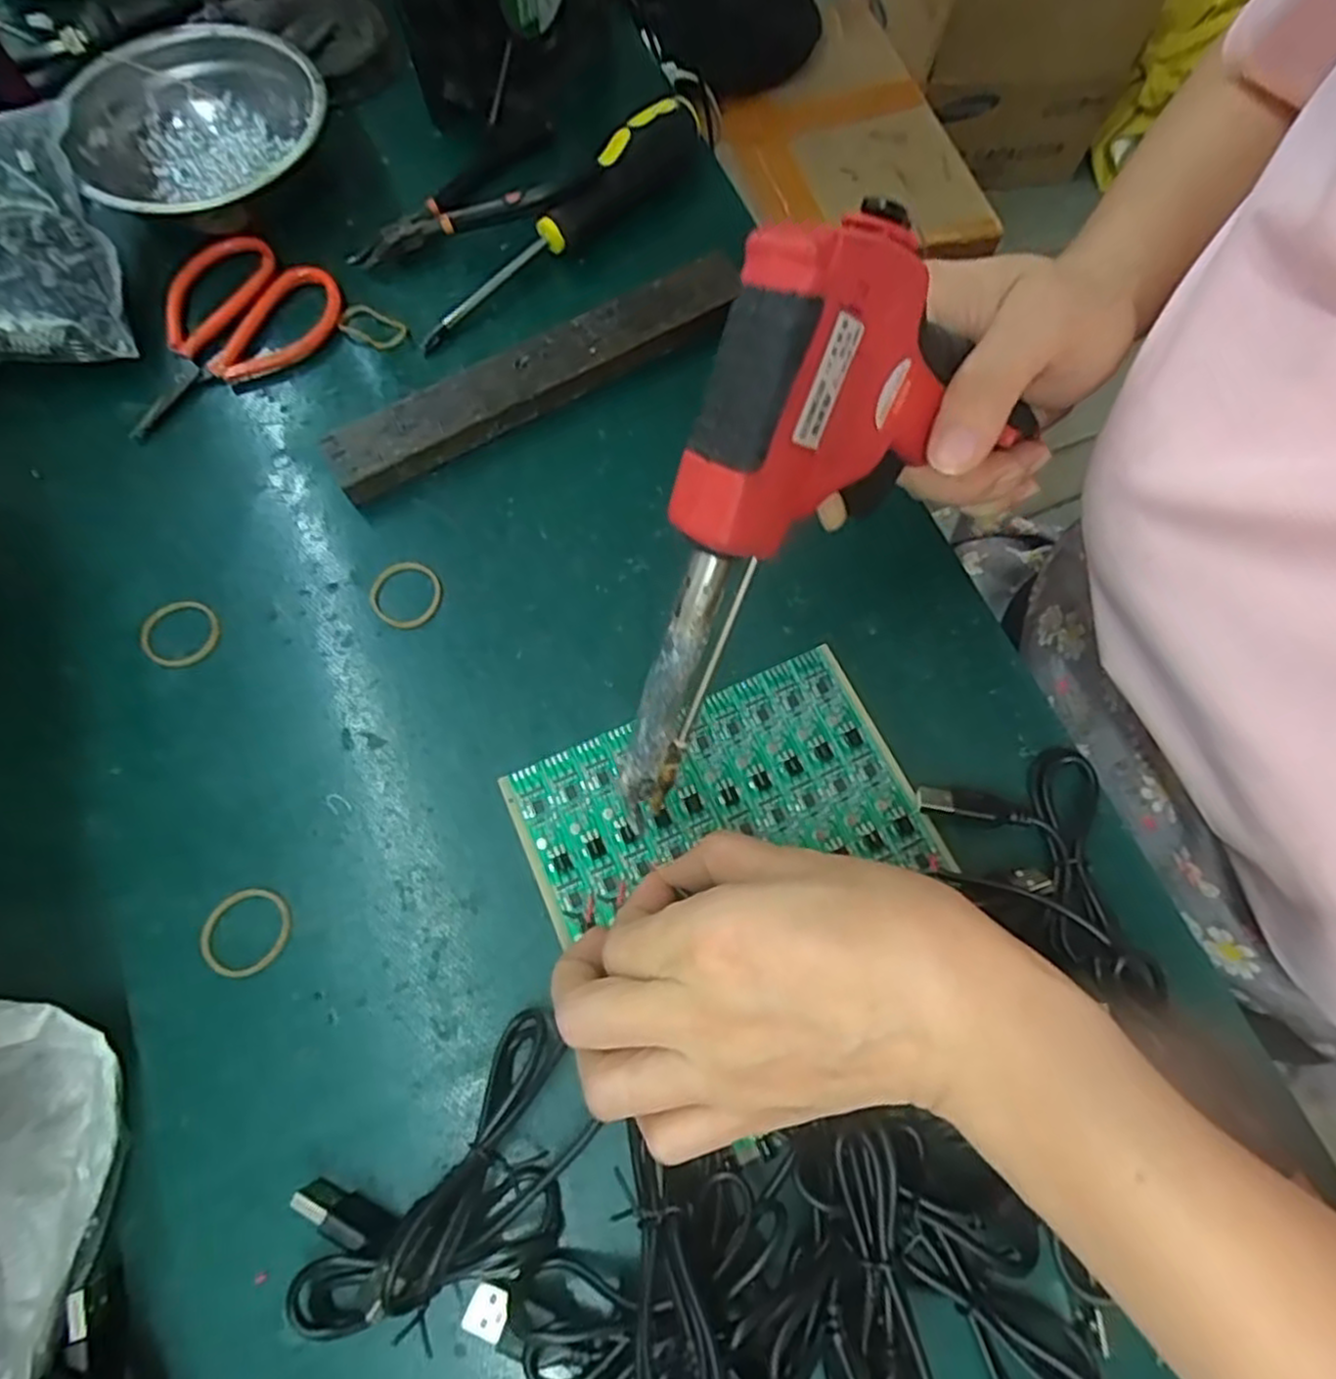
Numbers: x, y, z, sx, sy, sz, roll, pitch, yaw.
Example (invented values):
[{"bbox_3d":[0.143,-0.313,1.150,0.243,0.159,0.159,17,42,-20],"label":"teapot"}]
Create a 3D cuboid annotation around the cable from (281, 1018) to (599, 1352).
[{"bbox_3d":[-0.069,0.157,0.227,0.102,0.030,0.058,-36,74,-13],"label":"cable"}]

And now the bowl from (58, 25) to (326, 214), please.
[{"bbox_3d":[-0.235,-0.287,0.377,0.117,0.037,0.117,0,70,-1],"label":"bowl"}]

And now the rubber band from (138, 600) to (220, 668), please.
[{"bbox_3d":[-0.203,-0.024,0.309,0.030,0.004,0.030,0,70,-1],"label":"rubber band"}]

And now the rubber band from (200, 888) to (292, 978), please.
[{"bbox_3d":[-0.152,0.087,0.267,0.031,0.004,0.029,-22,71,-9],"label":"rubber band"}]

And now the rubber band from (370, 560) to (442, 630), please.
[{"bbox_3d":[-0.111,-0.041,0.316,0.030,0.004,0.031,0,70,-1],"label":"rubber band"}]

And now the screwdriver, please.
[{"bbox_3d":[-0.049,-0.229,0.363,0.024,0.036,0.180,43,75,14],"label":"screwdriver"}]

